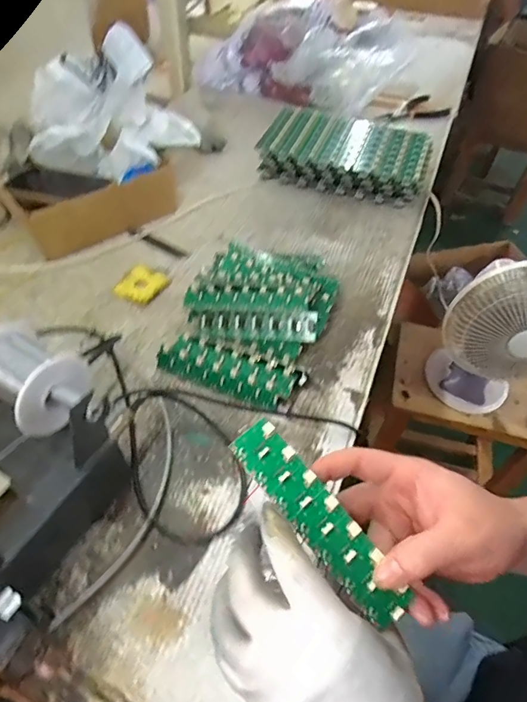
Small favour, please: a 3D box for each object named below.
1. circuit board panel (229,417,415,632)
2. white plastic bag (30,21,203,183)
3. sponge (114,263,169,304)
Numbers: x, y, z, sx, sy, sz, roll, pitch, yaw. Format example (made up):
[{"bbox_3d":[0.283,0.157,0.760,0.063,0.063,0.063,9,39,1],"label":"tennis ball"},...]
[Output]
[{"bbox_3d":[0.033,0.101,0.283,0.030,0.005,0.136,-40,73,-7],"label":"circuit board panel"},{"bbox_3d":[-0.201,-0.320,0.626,0.229,0.155,0.097,-15,54,-15],"label":"white plastic bag"},{"bbox_3d":[-0.153,-0.086,0.580,0.054,0.010,0.058,27,55,17],"label":"sponge"}]

